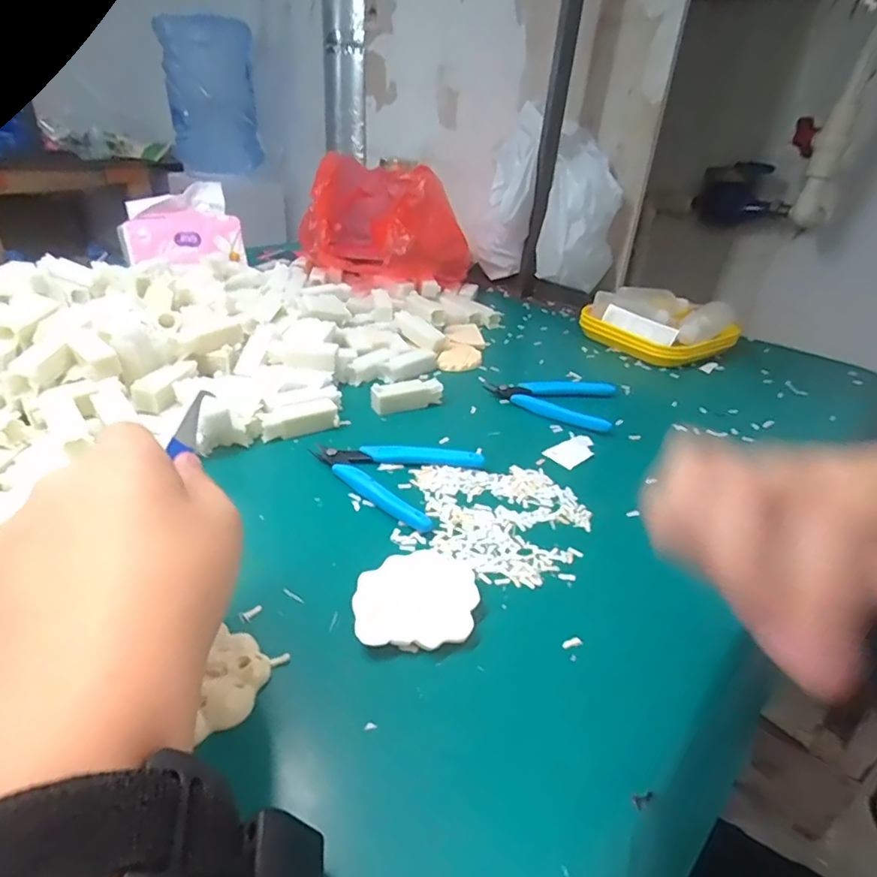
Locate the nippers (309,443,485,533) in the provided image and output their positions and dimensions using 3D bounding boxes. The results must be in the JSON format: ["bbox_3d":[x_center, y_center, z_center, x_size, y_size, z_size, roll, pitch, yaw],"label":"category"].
[{"bbox_3d":[-0.037,0.021,0.387,0.109,0.011,0.086,17,33,19],"label":"nippers"}]

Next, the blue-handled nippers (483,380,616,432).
[{"bbox_3d":[0.100,-0.038,0.503,0.114,0.013,0.084,12,31,12],"label":"blue-handled nippers"}]

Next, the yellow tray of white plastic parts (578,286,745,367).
[{"bbox_3d":[0.263,-0.134,0.643,0.139,0.053,0.141,-12,34,-26],"label":"yellow tray of white plastic parts"}]

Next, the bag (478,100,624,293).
[{"bbox_3d":[0.155,-0.314,0.771,0.189,0.221,0.134,13,31,13],"label":"bag"}]

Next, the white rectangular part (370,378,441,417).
[{"bbox_3d":[-0.027,-0.040,0.483,0.065,0.018,0.015,-10,34,-24],"label":"white rectangular part"}]

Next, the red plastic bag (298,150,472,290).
[{"bbox_3d":[-0.076,-0.288,0.758,0.212,0.143,0.232,-3,31,-13],"label":"red plastic bag"}]

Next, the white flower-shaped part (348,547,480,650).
[{"bbox_3d":[-0.012,0.083,0.286,0.065,0.012,0.058,-4,32,-15],"label":"white flower-shaped part"}]

